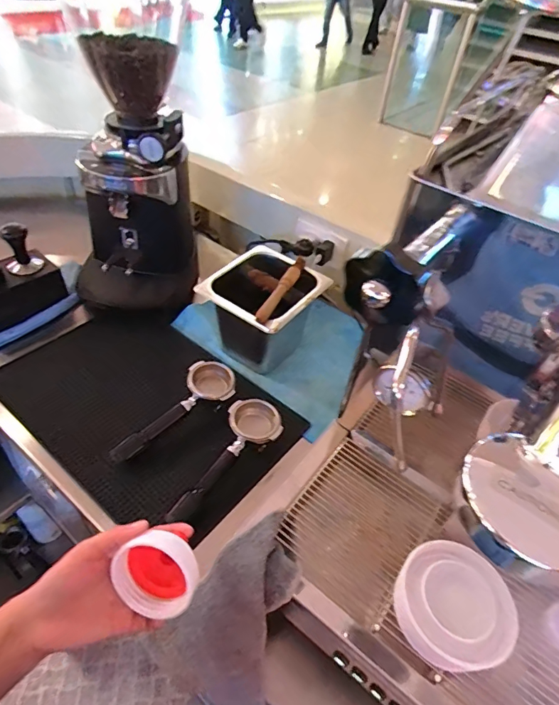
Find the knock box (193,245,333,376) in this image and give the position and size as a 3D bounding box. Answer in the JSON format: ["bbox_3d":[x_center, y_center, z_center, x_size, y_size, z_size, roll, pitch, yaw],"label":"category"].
[{"bbox_3d":[-0.027,-0.071,0.748,0.160,0.152,0.177,32,50,23],"label":"knock box"}]

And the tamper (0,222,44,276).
[{"bbox_3d":[-0.459,-0.187,0.761,0.053,0.084,0.070,-12,48,-18],"label":"tamper"}]

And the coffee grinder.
[{"bbox_3d":[-0.257,-0.275,0.745,0.197,0.403,0.190,2,45,-4],"label":"coffee grinder"}]

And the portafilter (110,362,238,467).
[{"bbox_3d":[-0.155,0.091,0.643,0.205,0.043,0.073,-39,60,-21],"label":"portafilter"}]

